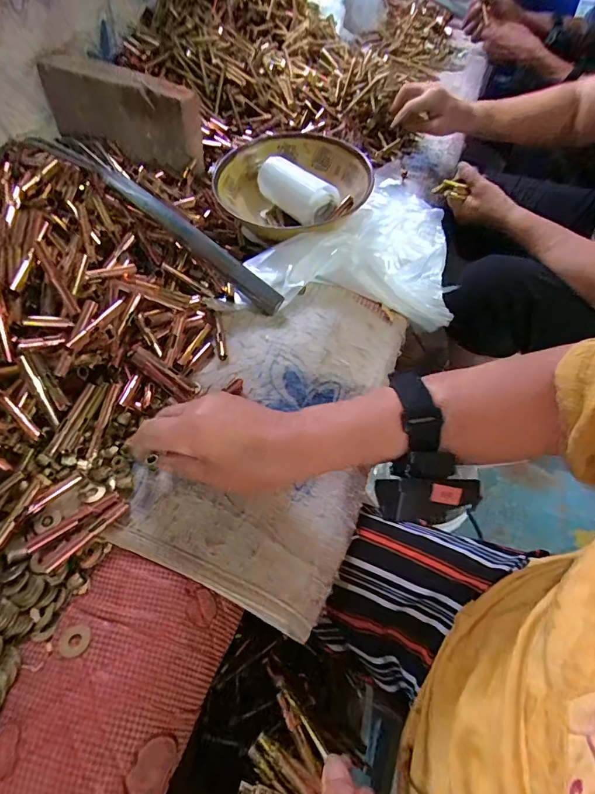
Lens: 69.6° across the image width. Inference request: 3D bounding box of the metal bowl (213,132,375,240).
[{"bbox_3d":[-0.006,-0.264,0.538,0.169,0.057,0.179,2,54,-3],"label":"metal bowl"}]

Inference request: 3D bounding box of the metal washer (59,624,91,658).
[{"bbox_3d":[-0.146,0.159,0.280,0.020,0.004,0.019,2,54,-3],"label":"metal washer"}]

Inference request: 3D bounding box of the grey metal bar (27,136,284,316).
[{"bbox_3d":[-0.134,-0.182,0.441,0.284,0.023,0.025,35,56,-7],"label":"grey metal bar"}]

